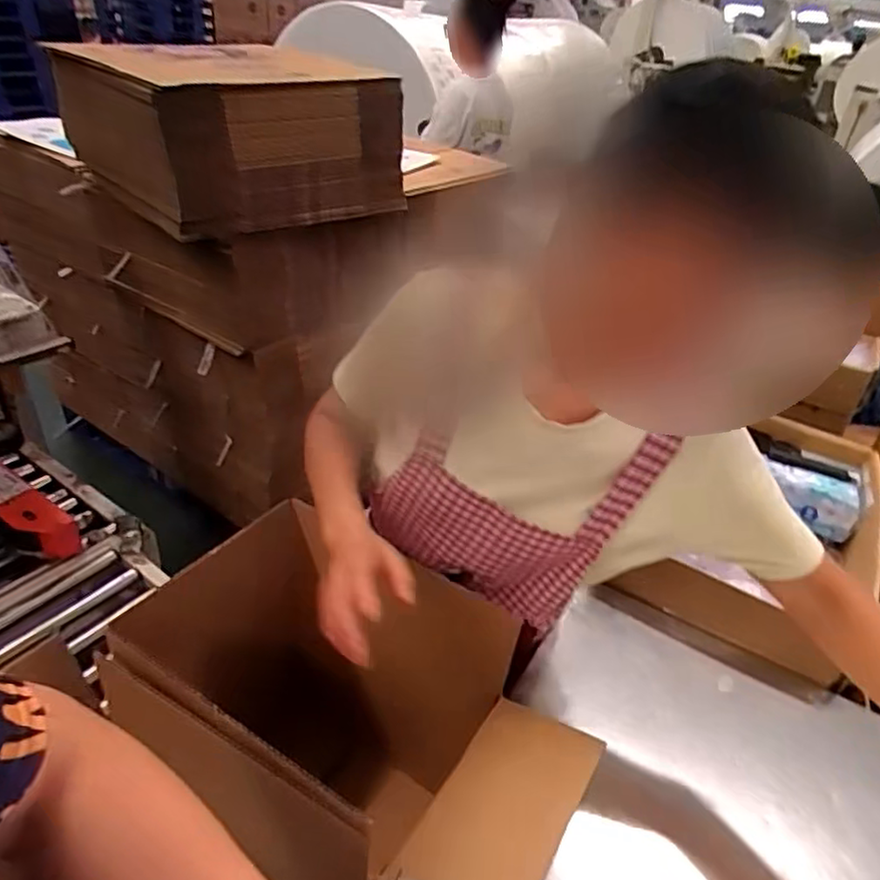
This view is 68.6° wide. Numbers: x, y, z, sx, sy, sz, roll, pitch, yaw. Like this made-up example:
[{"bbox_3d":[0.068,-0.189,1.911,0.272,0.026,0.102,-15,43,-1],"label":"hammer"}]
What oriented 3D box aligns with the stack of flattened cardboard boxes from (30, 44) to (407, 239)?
[{"bbox_3d":[-0.490,-0.717,1.507,0.547,0.287,0.607,-26,45,-37],"label":"stack of flattened cardboard boxes"}]

